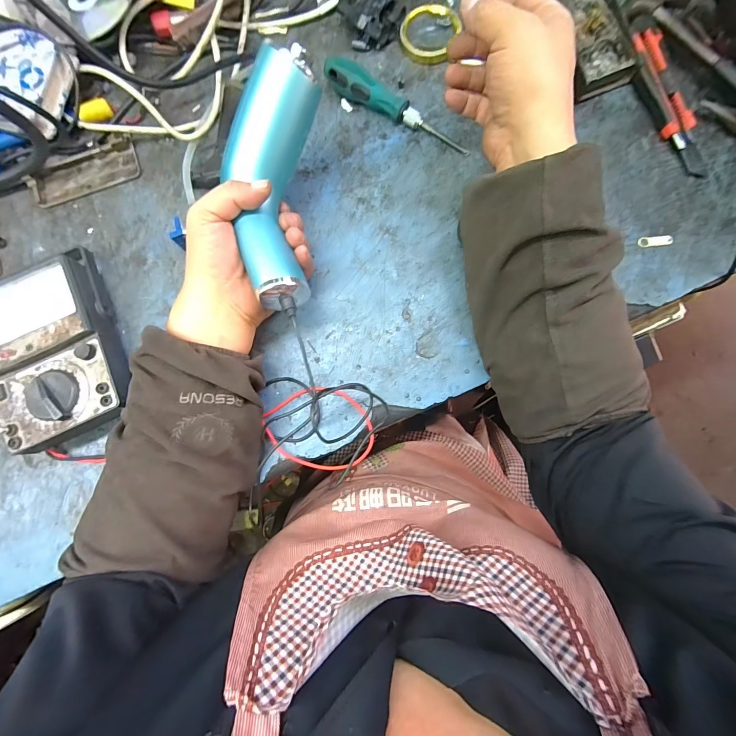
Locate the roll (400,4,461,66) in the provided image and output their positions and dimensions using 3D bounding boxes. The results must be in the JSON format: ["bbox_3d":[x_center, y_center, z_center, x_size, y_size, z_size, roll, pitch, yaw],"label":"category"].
[{"bbox_3d":[0.068,-0.386,0.394,0.065,0.008,0.057,20,104,10],"label":"roll"}]

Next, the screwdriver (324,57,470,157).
[{"bbox_3d":[0.032,-0.286,0.376,0.175,0.029,0.025,30,83,6],"label":"screwdriver"}]

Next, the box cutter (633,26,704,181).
[{"bbox_3d":[0.326,-0.289,0.372,0.037,0.020,0.170,-17,81,-1],"label":"box cutter"}]

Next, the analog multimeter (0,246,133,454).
[{"bbox_3d":[-0.309,-0.018,0.341,0.118,0.049,0.182,-30,81,-3],"label":"analog multimeter"}]

